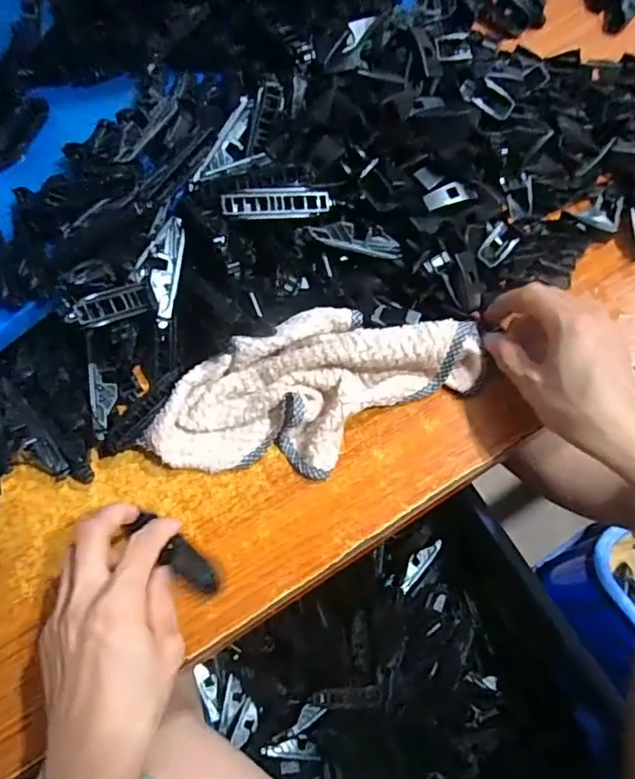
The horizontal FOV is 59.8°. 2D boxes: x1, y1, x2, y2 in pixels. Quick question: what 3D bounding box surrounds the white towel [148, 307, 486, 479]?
[{"bbox_3d":[0.001,0.002,0.374,0.218,0.035,0.095,-16,69,2],"label":"white towel"}]

